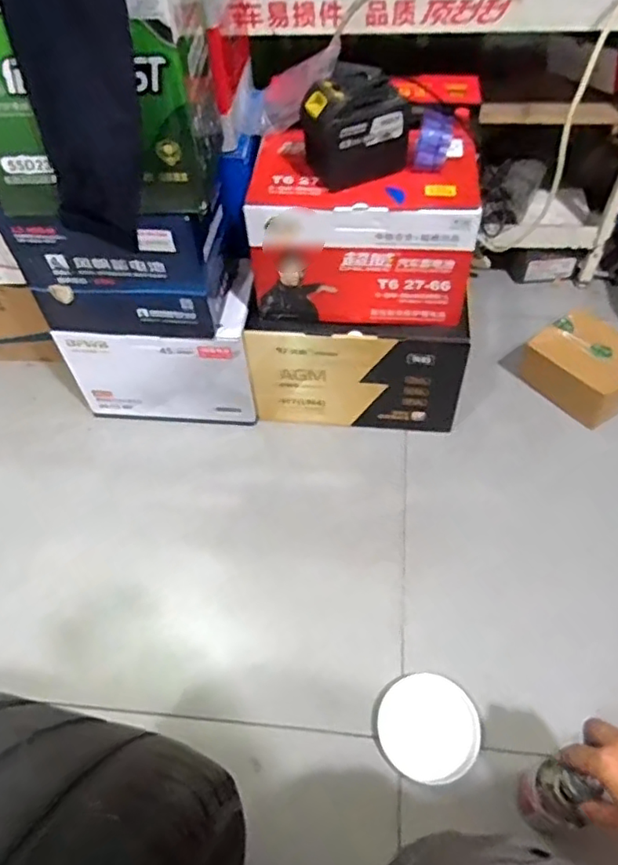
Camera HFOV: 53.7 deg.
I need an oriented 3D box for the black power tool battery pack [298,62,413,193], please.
[{"bbox_3d":[0.053,-0.356,0.718,0.124,0.109,0.056,-16,55,-10],"label":"black power tool battery pack"}]

